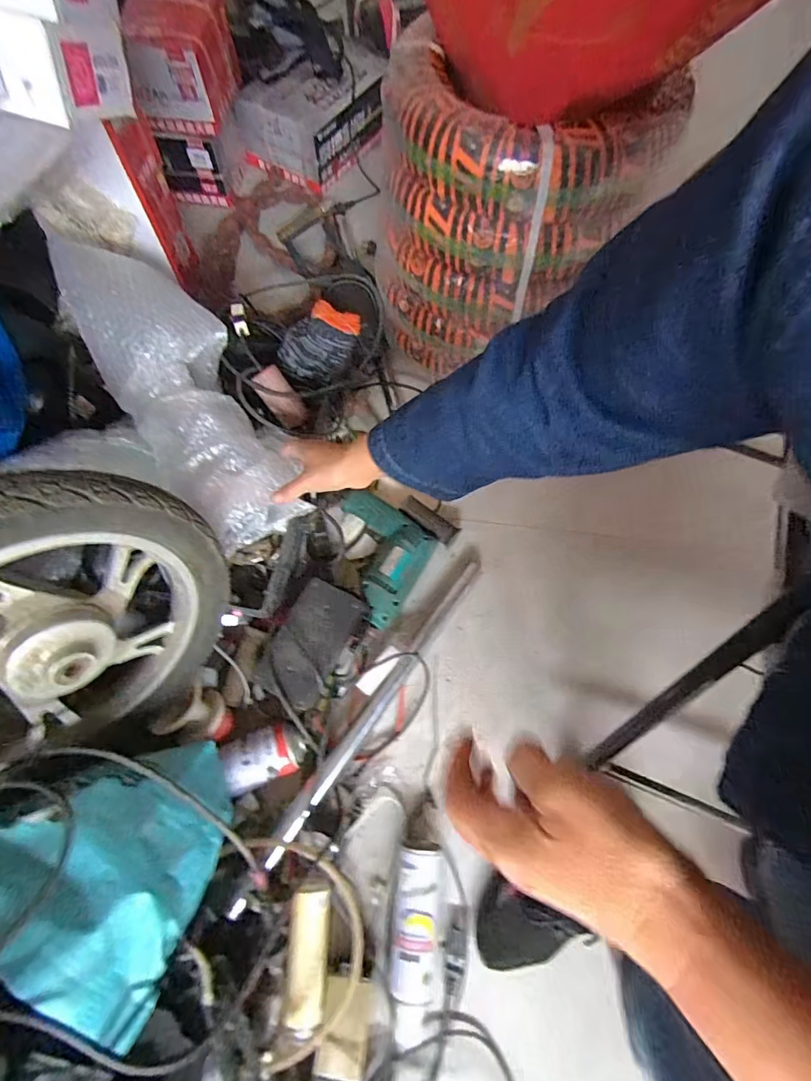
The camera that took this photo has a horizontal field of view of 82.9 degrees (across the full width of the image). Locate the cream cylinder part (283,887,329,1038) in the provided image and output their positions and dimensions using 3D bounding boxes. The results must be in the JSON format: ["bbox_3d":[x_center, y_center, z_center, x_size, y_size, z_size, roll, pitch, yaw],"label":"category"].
[{"bbox_3d":[-0.110,0.472,0.513,0.041,0.033,0.131,2,69,-2],"label":"cream cylinder part"}]

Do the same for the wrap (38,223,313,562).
[{"bbox_3d":[-0.287,-0.196,0.595,0.154,0.082,0.421,-32,95,-13],"label":"wrap"}]

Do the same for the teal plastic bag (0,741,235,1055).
[{"bbox_3d":[-0.271,0.301,0.448,0.221,0.153,0.176,37,72,11],"label":"teal plastic bag"}]

